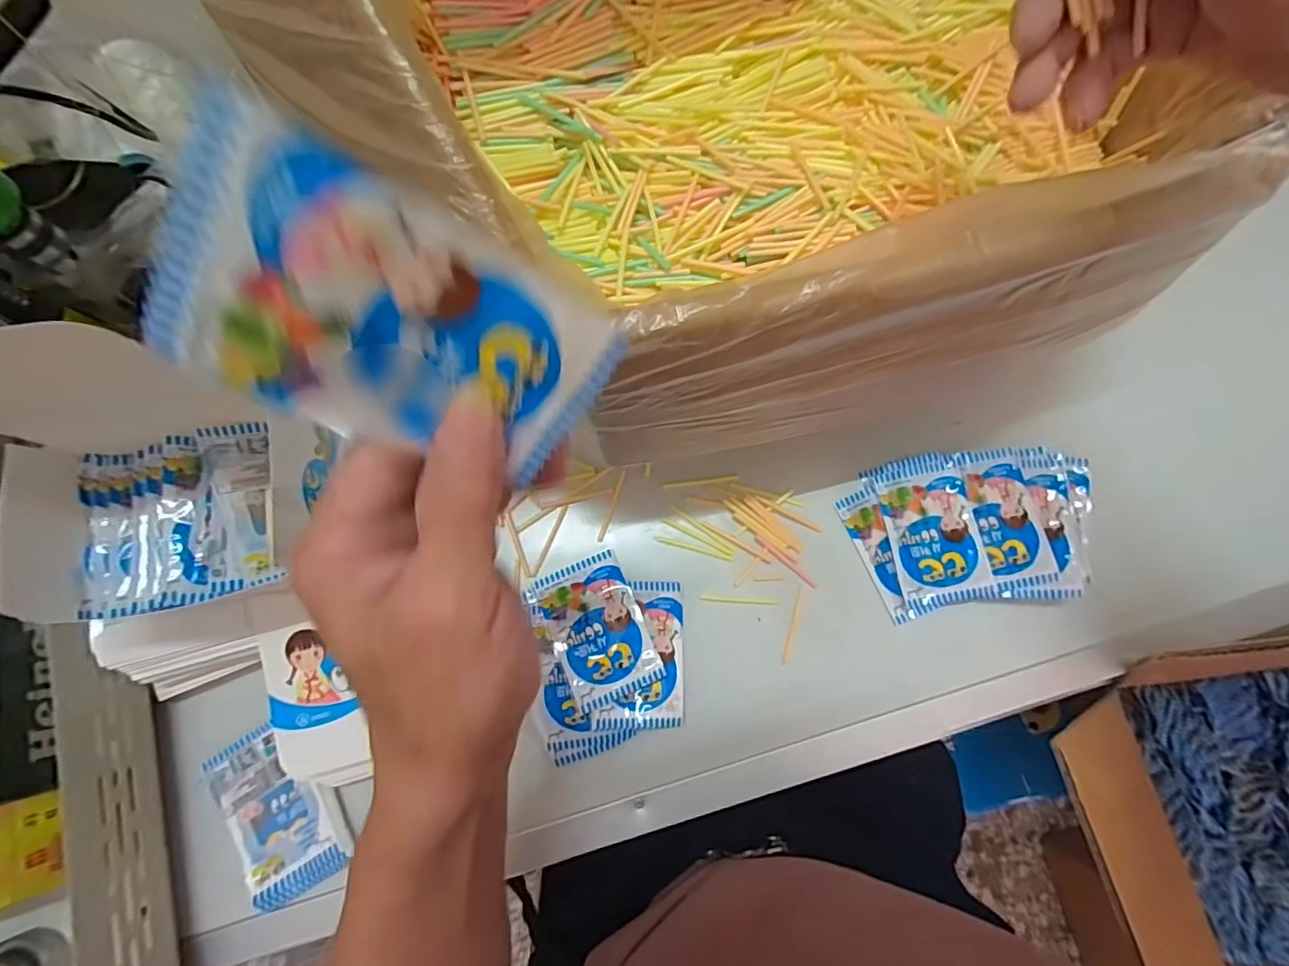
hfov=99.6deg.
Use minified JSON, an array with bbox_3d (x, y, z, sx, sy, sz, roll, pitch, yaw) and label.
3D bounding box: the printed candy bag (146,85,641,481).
[{"bbox_3d":[-0.061,-0.037,0.143,0.066,0.101,0.005,-47,39,27],"label":"printed candy bag"}]

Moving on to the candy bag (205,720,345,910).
[{"bbox_3d":[-0.254,0.226,0.371,0.056,0.008,0.111,-30,78,-7],"label":"candy bag"}]

